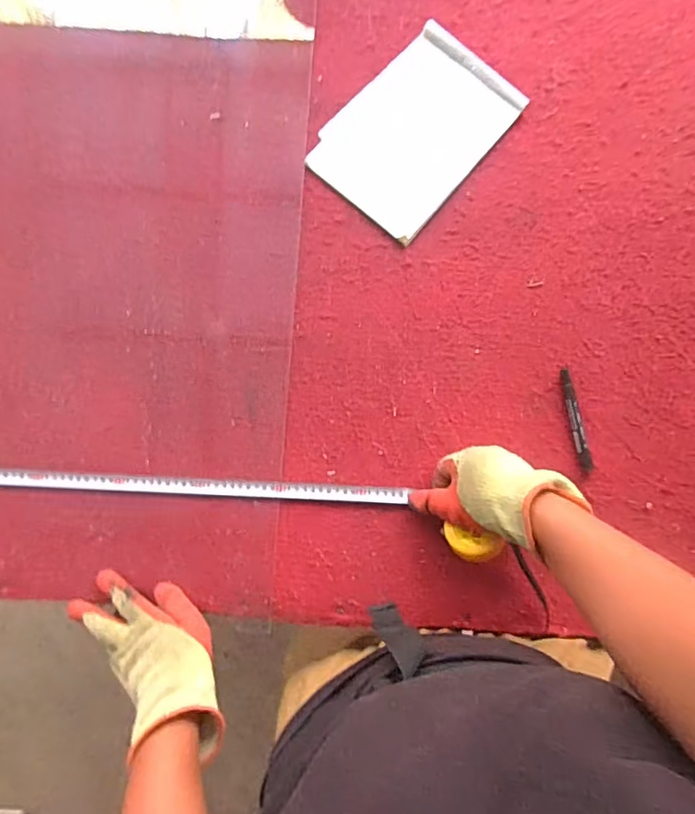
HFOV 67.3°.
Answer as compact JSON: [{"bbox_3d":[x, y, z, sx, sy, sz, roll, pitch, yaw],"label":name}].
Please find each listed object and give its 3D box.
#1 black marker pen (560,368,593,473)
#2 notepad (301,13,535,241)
[{"bbox_3d":[0.287,0.016,0.661,0.014,0.013,0.129,-10,83,-2],"label":"black marker pen"},{"bbox_3d":[0.091,-0.373,0.704,0.187,0.015,0.263,41,84,4],"label":"notepad"}]

